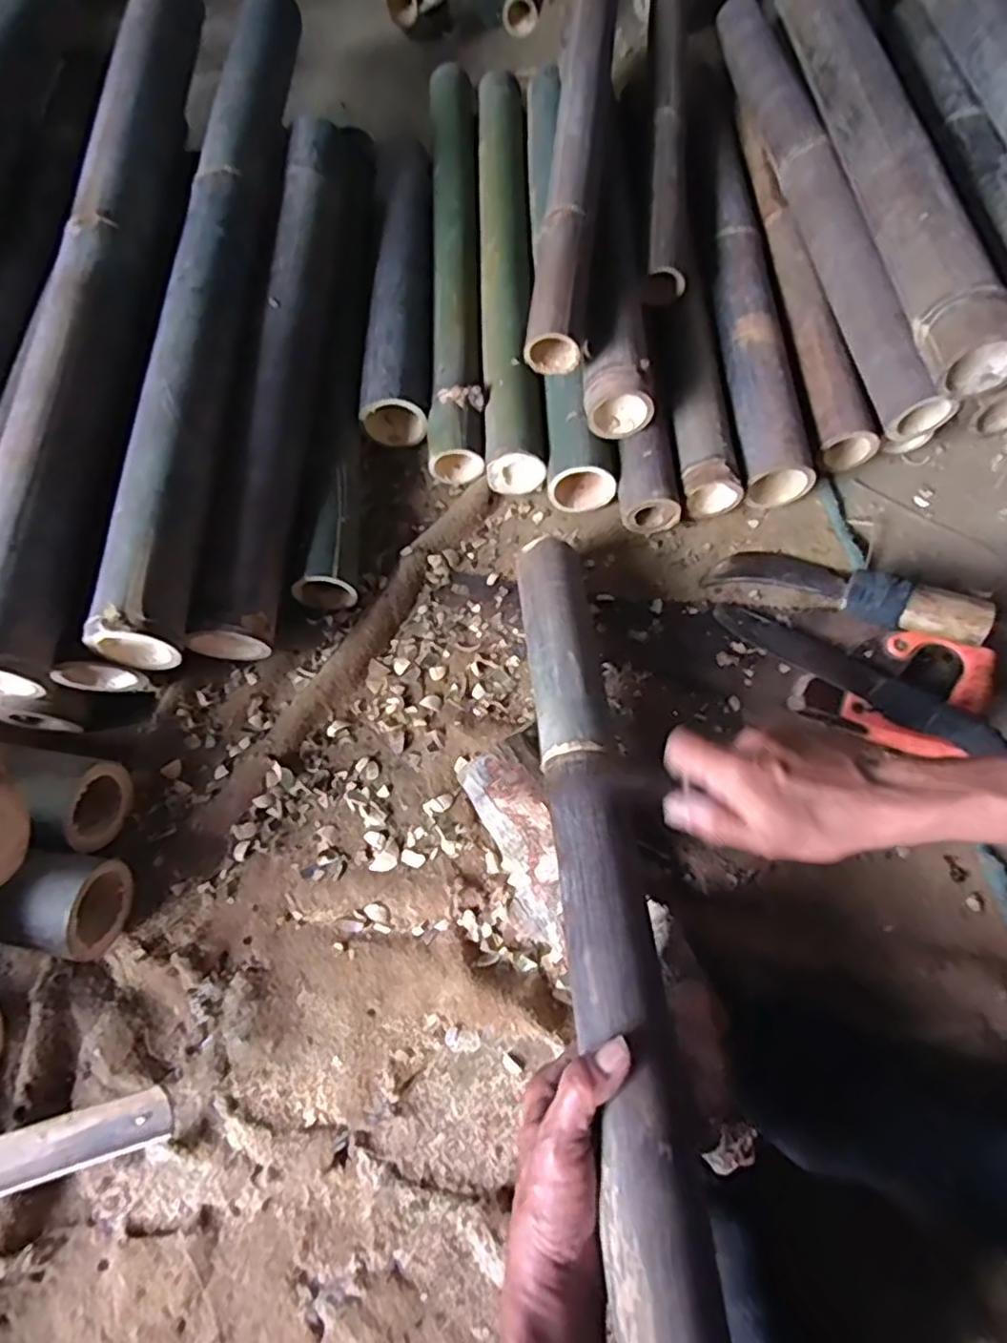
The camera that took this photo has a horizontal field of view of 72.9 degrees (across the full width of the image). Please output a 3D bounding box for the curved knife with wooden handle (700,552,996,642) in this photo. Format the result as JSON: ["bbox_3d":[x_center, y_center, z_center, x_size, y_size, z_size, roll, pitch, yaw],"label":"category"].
[{"bbox_3d":[0.315,-0.076,0.635,0.235,0.030,0.057,21,69,32],"label":"curved knife with wooden handle"}]

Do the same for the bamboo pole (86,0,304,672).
[{"bbox_3d":[-0.284,-0.402,0.688,0.077,0.076,0.826,0,68,3],"label":"bamboo pole"}]

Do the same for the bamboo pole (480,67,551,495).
[{"bbox_3d":[0.006,-0.494,0.816,0.064,0.066,0.657,-2,68,2],"label":"bamboo pole"}]

